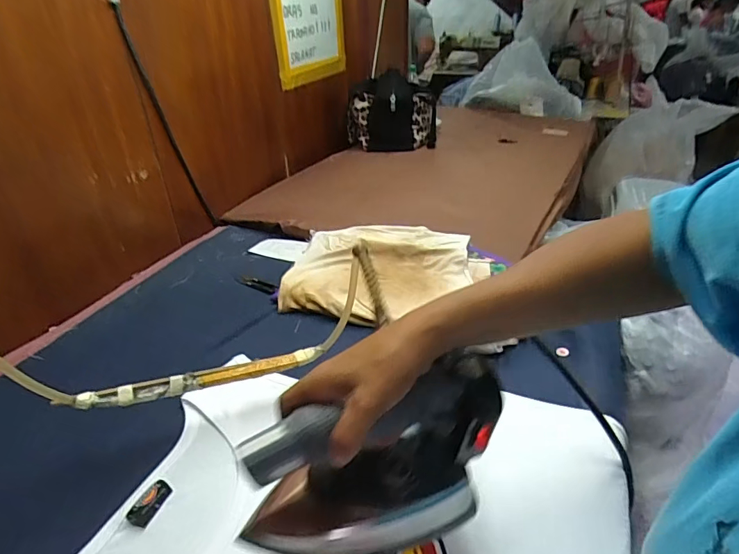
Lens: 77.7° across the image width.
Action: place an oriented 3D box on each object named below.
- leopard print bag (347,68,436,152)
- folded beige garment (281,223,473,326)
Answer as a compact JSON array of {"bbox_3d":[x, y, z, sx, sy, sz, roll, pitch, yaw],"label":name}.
[{"bbox_3d":[0.067,-0.486,1.386,0.268,0.216,0.206,3,32,7],"label":"leopard print bag"},{"bbox_3d":[0.013,-0.004,0.779,0.306,0.047,0.236,3,43,7],"label":"folded beige garment"}]

